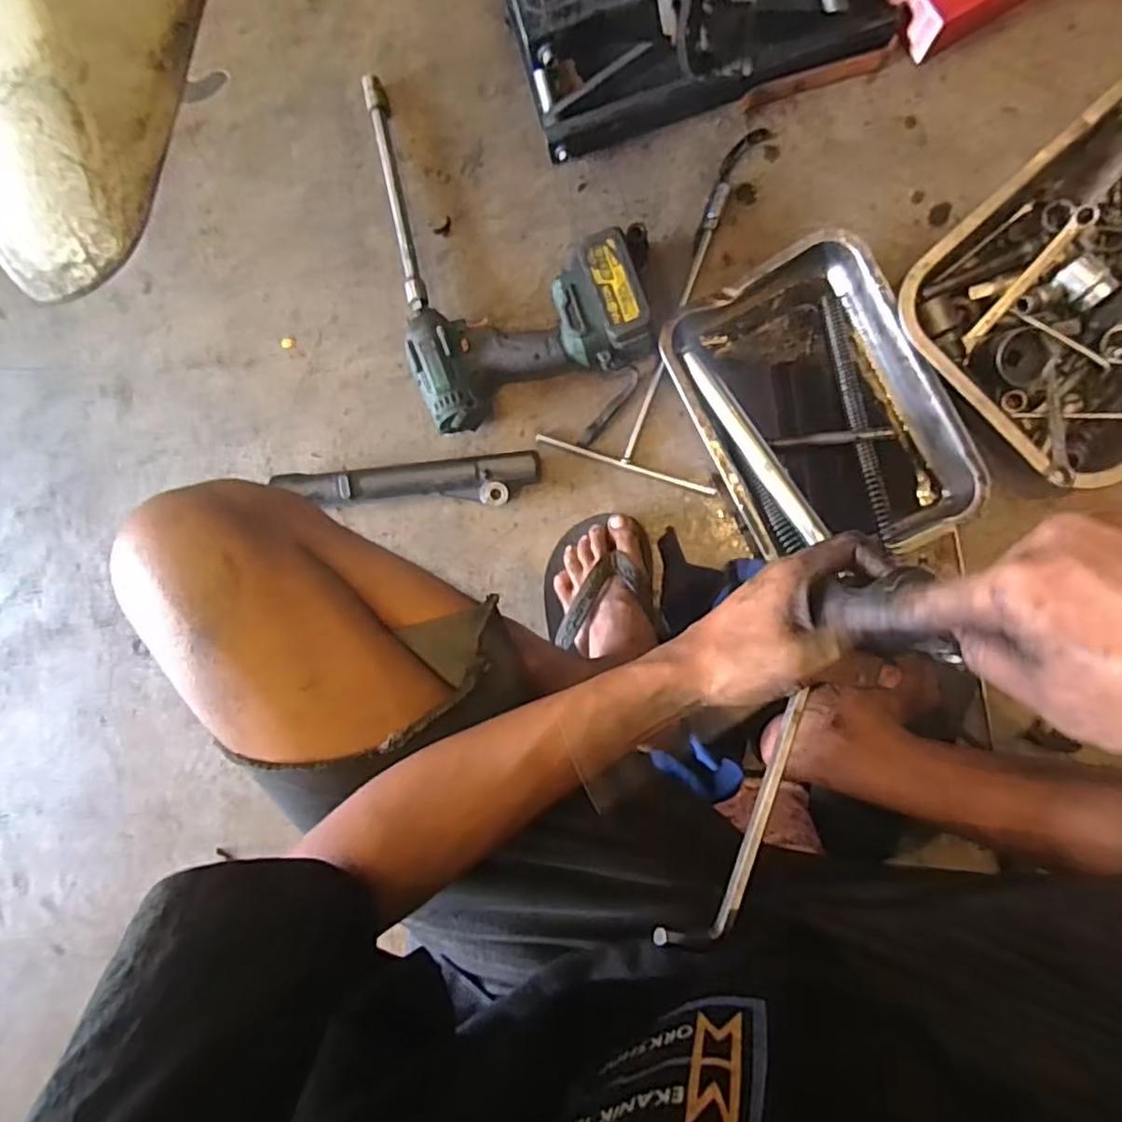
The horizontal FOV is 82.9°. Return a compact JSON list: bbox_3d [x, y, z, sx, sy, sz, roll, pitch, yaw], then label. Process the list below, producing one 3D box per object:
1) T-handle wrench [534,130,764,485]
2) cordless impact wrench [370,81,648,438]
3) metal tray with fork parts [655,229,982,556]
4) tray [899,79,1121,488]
[{"bbox_3d":[0.124,-0.277,0.661,0.184,0.015,0.374,18,91,7],"label":"T-handle wrench"},{"bbox_3d":[-0.063,-0.354,0.656,0.252,0.084,0.405,-16,87,7],"label":"cordless impact wrench"},{"bbox_3d":[0.249,-0.142,0.628,0.209,0.063,0.294,-28,86,6],"label":"metal tray with fork parts"},{"bbox_3d":[0.508,-0.256,0.590,0.359,0.074,0.263,-43,84,5],"label":"tray"}]

